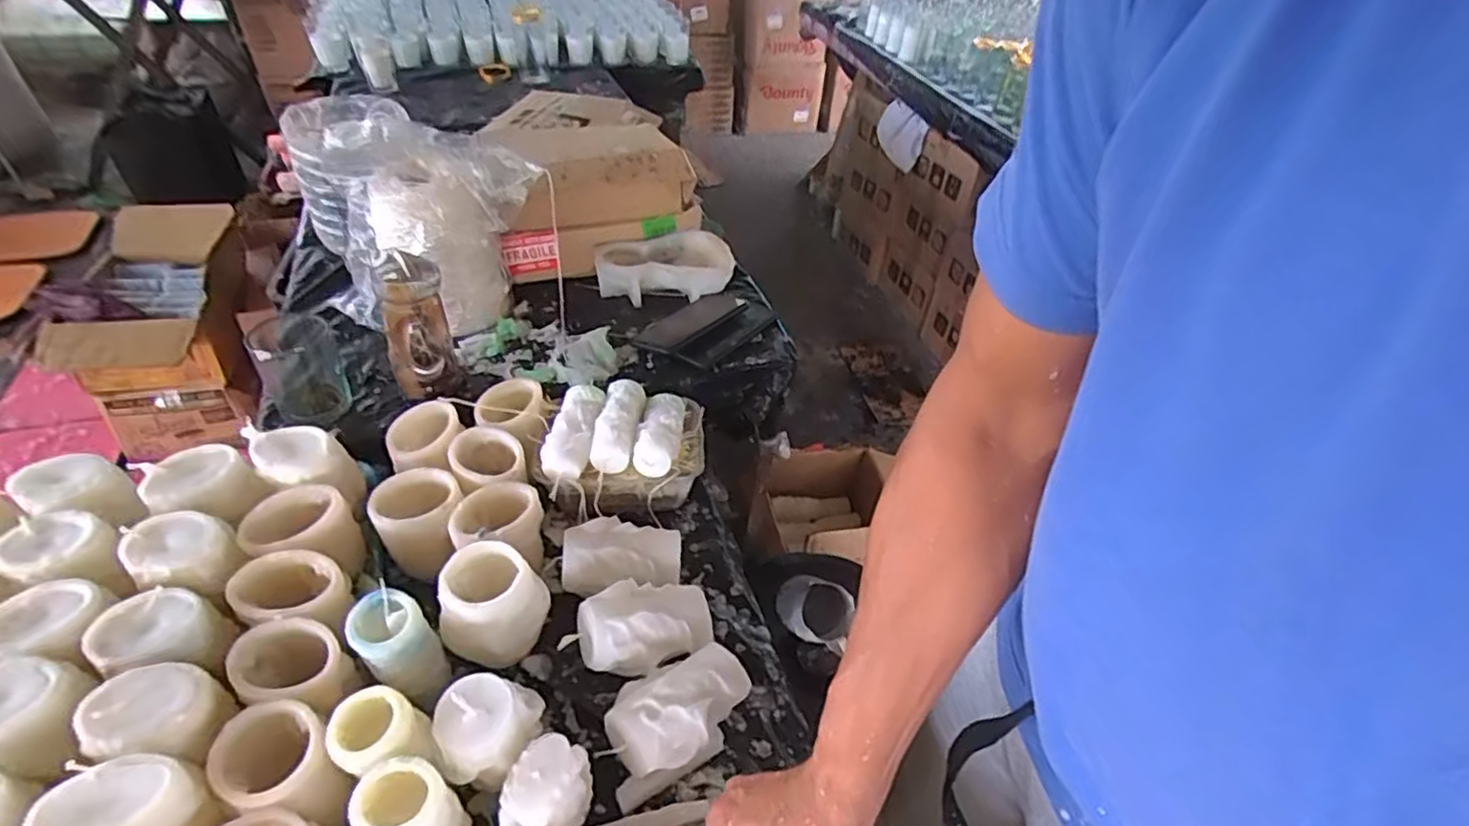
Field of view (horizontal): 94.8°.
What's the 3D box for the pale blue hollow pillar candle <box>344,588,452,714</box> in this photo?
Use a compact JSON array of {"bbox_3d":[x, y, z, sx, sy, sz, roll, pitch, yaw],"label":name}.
[{"bbox_3d":[-0.258,0.182,0.518,0.055,0.082,0.049,27,46,21],"label":"pale blue hollow pillar candle"}]

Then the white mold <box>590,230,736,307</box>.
[{"bbox_3d":[-0.095,-0.198,0.930,0.185,0.044,0.109,-15,47,-22],"label":"white mold"}]

